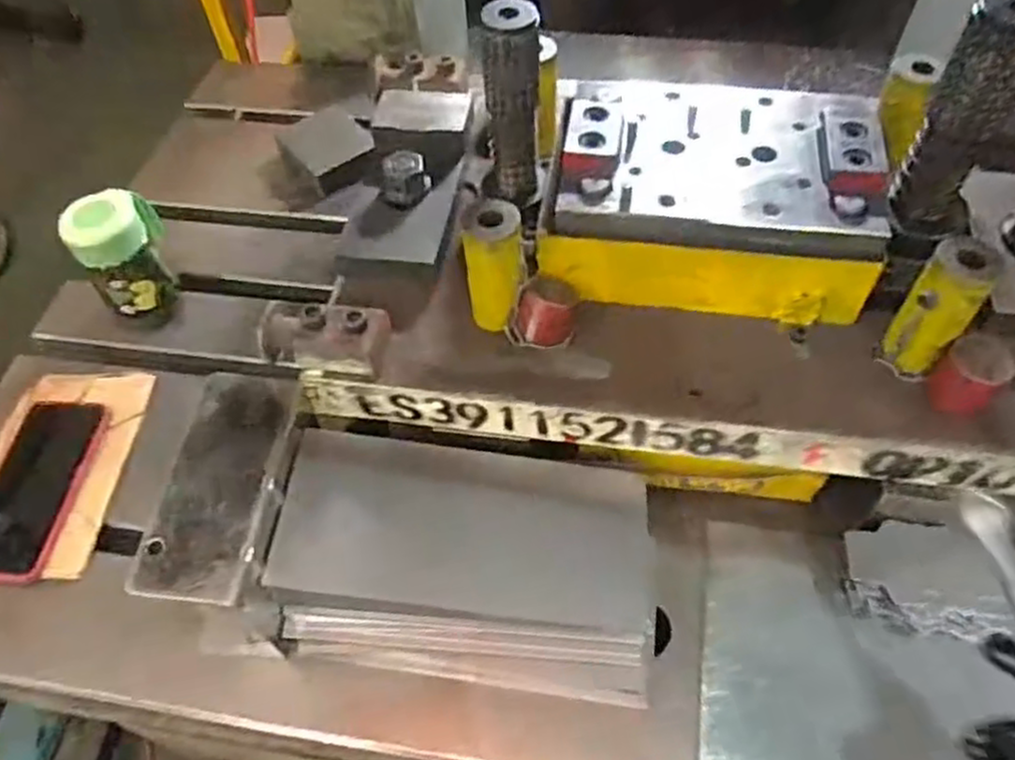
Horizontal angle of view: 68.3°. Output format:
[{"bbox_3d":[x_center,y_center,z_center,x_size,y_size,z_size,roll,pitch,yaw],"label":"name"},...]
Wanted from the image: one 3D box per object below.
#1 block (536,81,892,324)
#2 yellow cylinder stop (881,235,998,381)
[{"bbox_3d":[0.152,-0.152,0.567,0.233,0.082,0.187,8,55,7],"label":"block"},{"bbox_3d":[0.285,-0.046,0.496,0.040,0.096,0.045,29,60,20],"label":"yellow cylinder stop"}]

